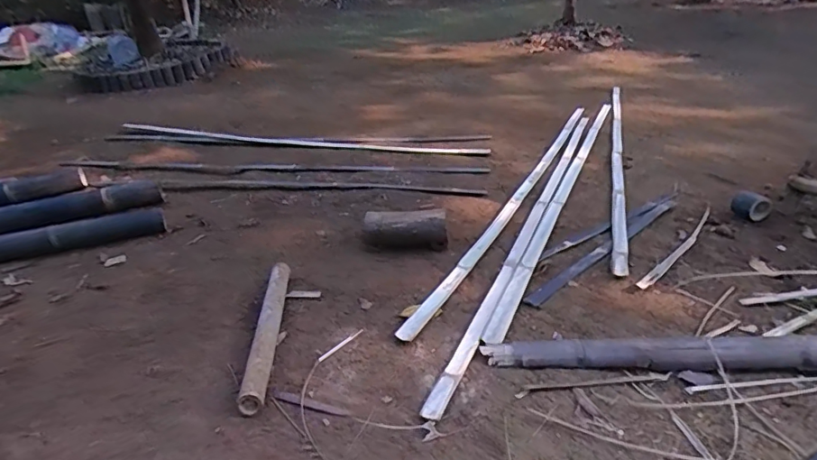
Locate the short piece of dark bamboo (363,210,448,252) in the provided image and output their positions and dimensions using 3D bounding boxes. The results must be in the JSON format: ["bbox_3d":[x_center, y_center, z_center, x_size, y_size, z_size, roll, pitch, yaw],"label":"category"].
[{"bbox_3d":[-0.008,-0.005,1.789,0.283,0.114,0.114,-2,26,8],"label":"short piece of dark bamboo"}]

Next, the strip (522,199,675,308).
[{"bbox_3d":[0.697,0.046,1.732,0.959,0.009,0.053,-28,37,-34],"label":"strip"}]

